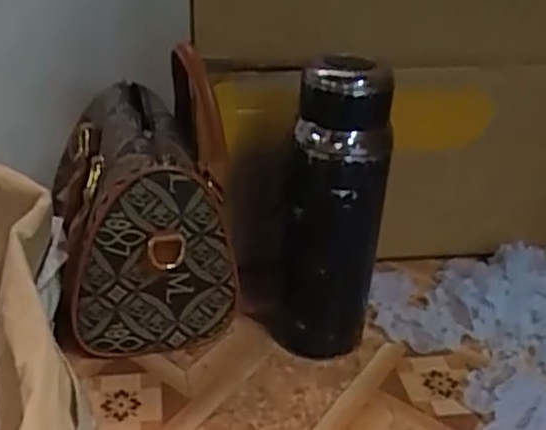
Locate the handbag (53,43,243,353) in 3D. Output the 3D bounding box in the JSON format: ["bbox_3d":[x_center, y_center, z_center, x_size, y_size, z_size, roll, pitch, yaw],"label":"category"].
[{"bbox_3d":[-0.116,-0.008,0.604,0.133,0.171,0.241,-3,28,-14],"label":"handbag"}]

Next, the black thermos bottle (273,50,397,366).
[{"bbox_3d":[0.042,0.001,0.535,0.081,0.225,0.059,3,27,1],"label":"black thermos bottle"}]

